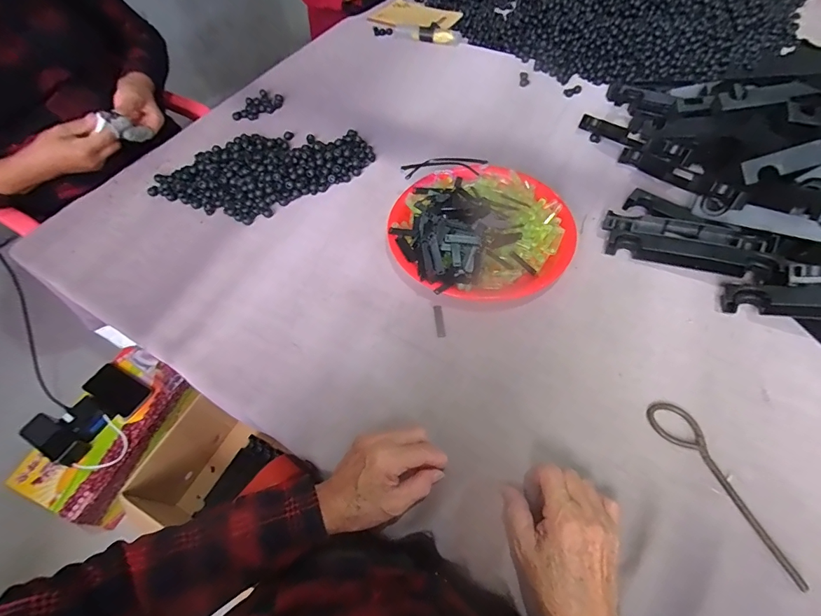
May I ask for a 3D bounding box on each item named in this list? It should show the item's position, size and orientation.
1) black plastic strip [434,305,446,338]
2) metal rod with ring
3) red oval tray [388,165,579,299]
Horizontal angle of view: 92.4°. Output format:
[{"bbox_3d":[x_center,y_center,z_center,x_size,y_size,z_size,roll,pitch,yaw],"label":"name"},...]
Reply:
[{"bbox_3d":[0.038,0.017,0.512,0.011,0.005,0.051,-4,55,0],"label":"black plastic strip"},{"bbox_3d":[0.311,0.169,0.387,0.042,0.005,0.177,-25,57,-14],"label":"metal rod with ring"},{"bbox_3d":[0.101,-0.128,0.561,0.257,0.059,0.252,-4,59,-5],"label":"red oval tray"}]

